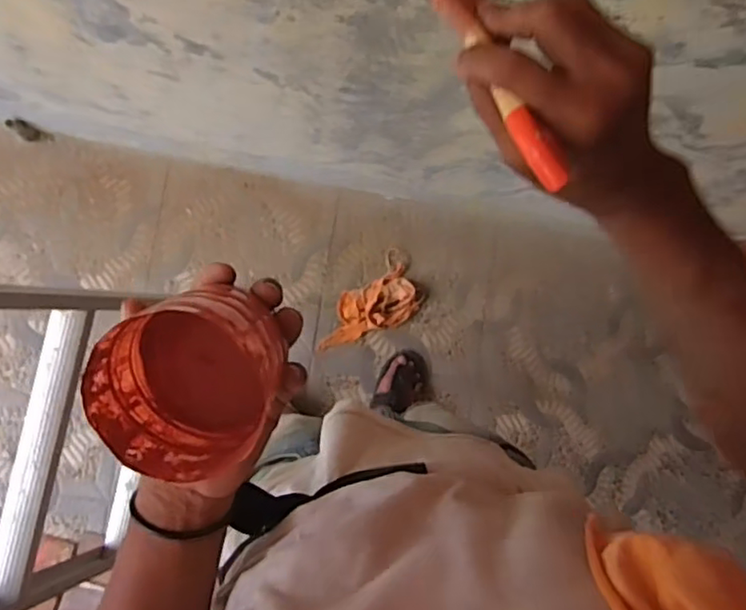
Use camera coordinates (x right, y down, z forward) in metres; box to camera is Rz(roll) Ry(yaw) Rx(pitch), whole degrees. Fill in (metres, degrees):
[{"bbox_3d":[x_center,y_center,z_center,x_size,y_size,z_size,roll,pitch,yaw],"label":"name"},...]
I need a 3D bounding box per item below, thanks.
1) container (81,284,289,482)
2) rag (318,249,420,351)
[{"bbox_3d":[-0.097,0.038,0.334,0.087,0.081,0.091,0,89,-7],"label":"container"},{"bbox_3d":[-0.001,0.010,1.482,0.288,0.029,0.144,-43,95,-6],"label":"rag"}]

